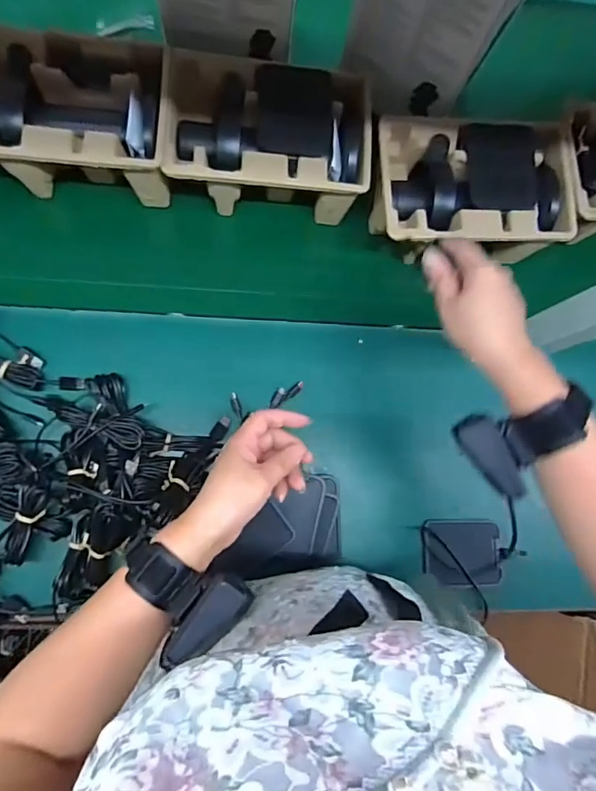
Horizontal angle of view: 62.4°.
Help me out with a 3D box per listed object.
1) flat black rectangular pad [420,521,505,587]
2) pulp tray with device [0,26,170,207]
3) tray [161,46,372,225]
[{"bbox_3d":[0.198,0.189,0.593,0.092,0.020,0.077,1,83,-6],"label":"flat black rectangular pad"},{"bbox_3d":[-0.255,-0.305,0.553,0.219,0.101,0.145,2,83,-6],"label":"pulp tray with device"},{"bbox_3d":[-0.035,-0.293,0.577,0.220,0.096,0.137,3,82,-6],"label":"tray"}]

